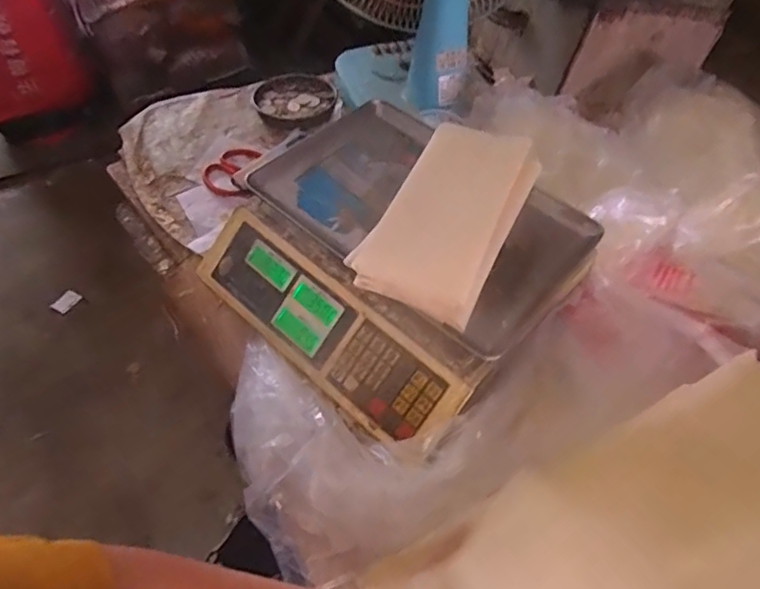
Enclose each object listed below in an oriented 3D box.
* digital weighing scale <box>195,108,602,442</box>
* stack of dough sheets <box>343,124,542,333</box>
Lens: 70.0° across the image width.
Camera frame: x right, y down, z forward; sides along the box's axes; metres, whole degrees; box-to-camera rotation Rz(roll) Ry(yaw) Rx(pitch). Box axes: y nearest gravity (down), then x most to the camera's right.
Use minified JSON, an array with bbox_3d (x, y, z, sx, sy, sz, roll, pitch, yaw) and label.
[{"bbox_3d":[0.022,-0.046,0.609,0.331,0.115,0.313,37,59,24],"label":"digital weighing scale"},{"bbox_3d":[0.074,-0.086,0.558,0.124,0.035,0.249,23,54,15],"label":"stack of dough sheets"}]

